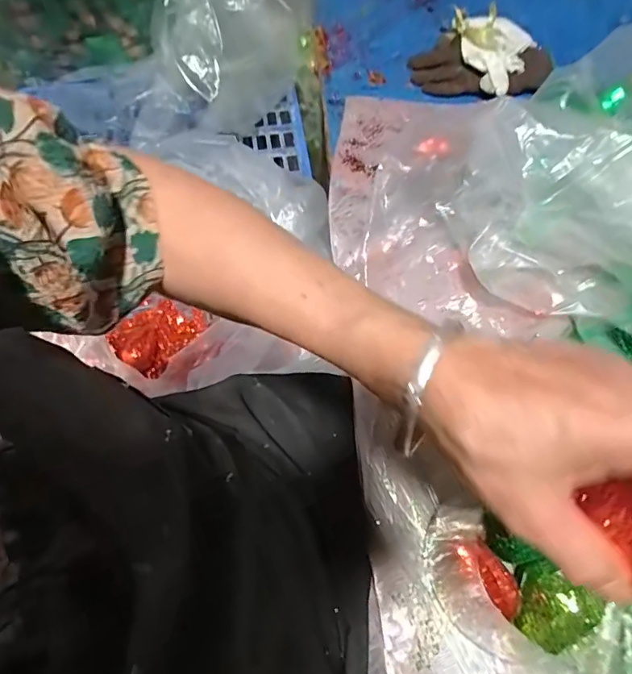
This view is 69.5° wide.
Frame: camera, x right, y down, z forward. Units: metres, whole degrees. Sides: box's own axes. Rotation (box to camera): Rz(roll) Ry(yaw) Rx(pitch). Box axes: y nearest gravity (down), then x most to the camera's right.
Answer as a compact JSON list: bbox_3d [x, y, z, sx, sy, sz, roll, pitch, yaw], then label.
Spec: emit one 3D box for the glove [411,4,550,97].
[{"bbox_3d":[0.224,-0.379,0.618,0.183,0.040,0.132,7,67,5],"label":"glove"}]

